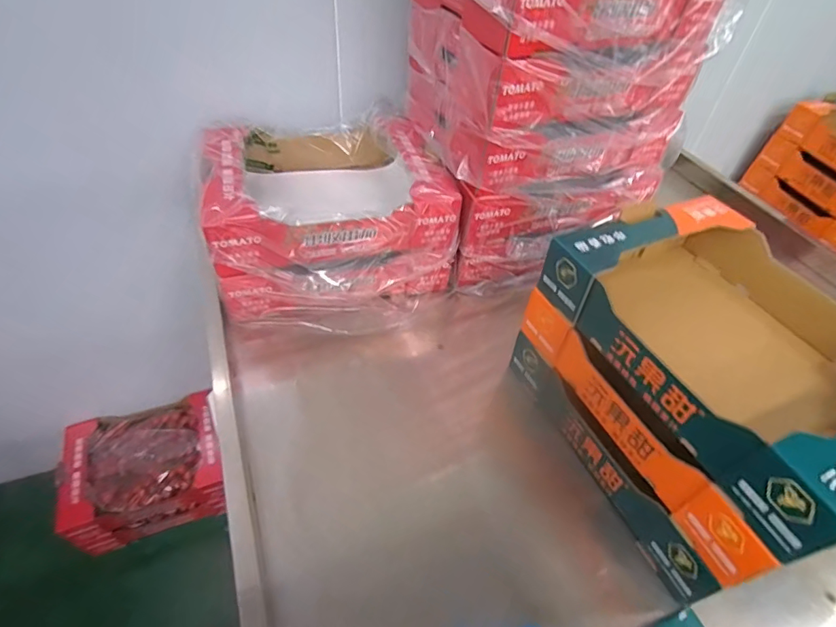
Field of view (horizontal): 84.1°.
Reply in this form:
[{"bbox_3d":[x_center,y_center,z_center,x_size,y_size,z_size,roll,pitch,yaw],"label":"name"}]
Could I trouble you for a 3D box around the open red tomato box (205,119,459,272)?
[{"bbox_3d":[-0.156,-0.218,0.816,0.381,0.126,0.303,-9,48,-14],"label":"open red tomato box"}]

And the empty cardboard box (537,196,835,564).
[{"bbox_3d":[0.383,0.026,0.551,0.308,0.103,0.387,-16,50,-19],"label":"empty cardboard box"}]

